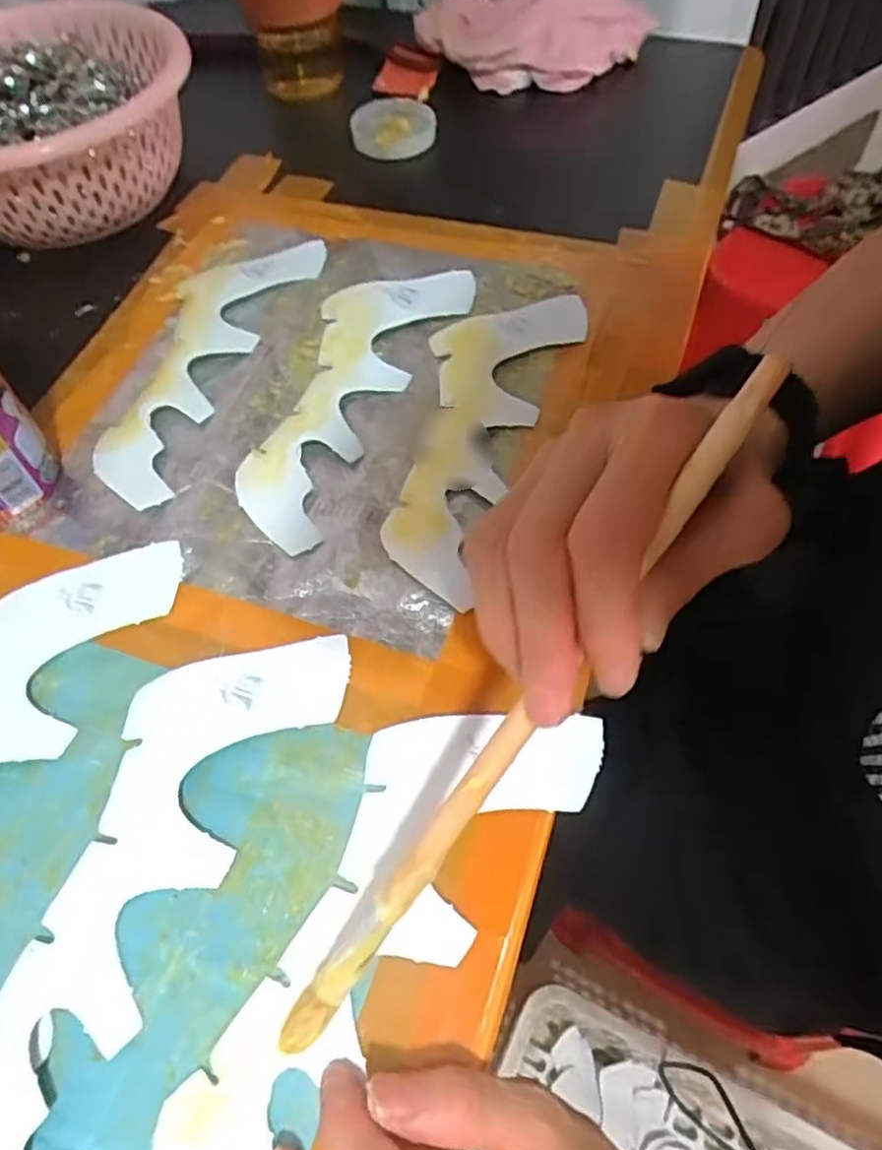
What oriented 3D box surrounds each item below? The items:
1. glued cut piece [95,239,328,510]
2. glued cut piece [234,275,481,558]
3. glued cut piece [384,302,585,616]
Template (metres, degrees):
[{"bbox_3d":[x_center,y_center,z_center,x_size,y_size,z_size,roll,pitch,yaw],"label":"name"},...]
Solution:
[{"bbox_3d":[-0.145,-0.133,0.418,0.075,0.009,0.211,16,63,15],"label":"glued cut piece"},{"bbox_3d":[-0.053,-0.109,0.399,0.072,0.011,0.206,19,61,13],"label":"glued cut piece"},{"bbox_3d":[0.020,-0.083,0.381,0.073,0.009,0.212,14,60,11],"label":"glued cut piece"}]

